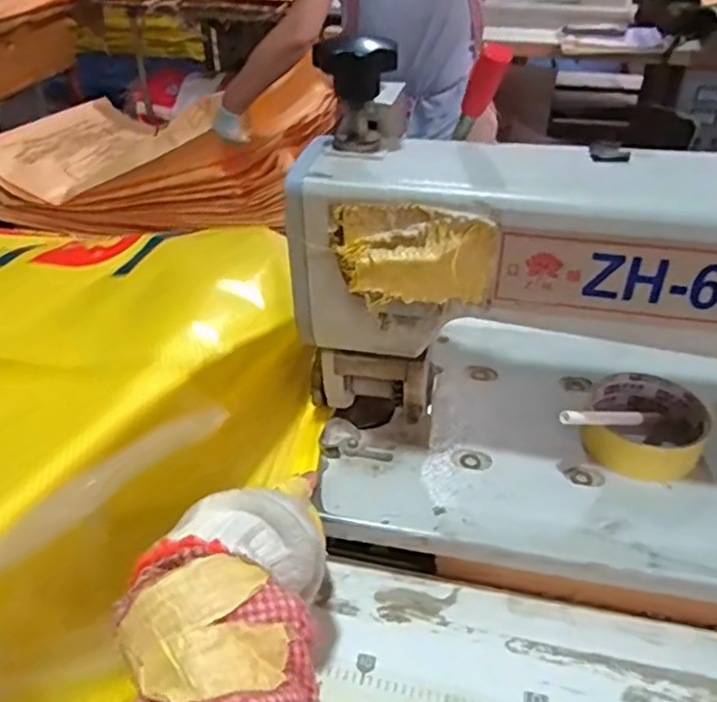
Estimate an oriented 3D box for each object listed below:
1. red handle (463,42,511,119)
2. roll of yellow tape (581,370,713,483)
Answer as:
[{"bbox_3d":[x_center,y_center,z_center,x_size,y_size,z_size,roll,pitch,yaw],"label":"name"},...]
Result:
[{"bbox_3d":[0.072,-0.154,0.370,0.013,0.045,0.014,-32,68,-33],"label":"red handle"},{"bbox_3d":[0.205,0.053,0.459,0.078,0.025,0.085,0,38,0],"label":"roll of yellow tape"}]

